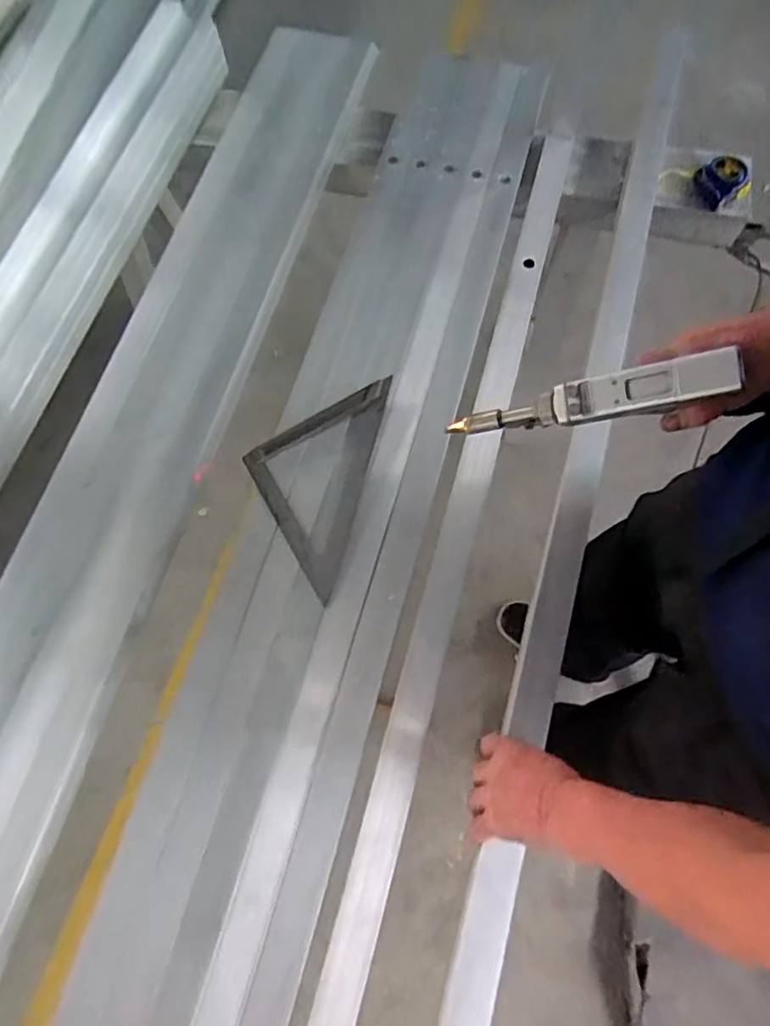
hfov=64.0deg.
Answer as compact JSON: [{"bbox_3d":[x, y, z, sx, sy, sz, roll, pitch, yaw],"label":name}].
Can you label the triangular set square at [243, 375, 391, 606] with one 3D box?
[{"bbox_3d":[-0.092,-0.047,0.724,0.134,0.019,0.258,14,71,6],"label":"triangular set square"}]

